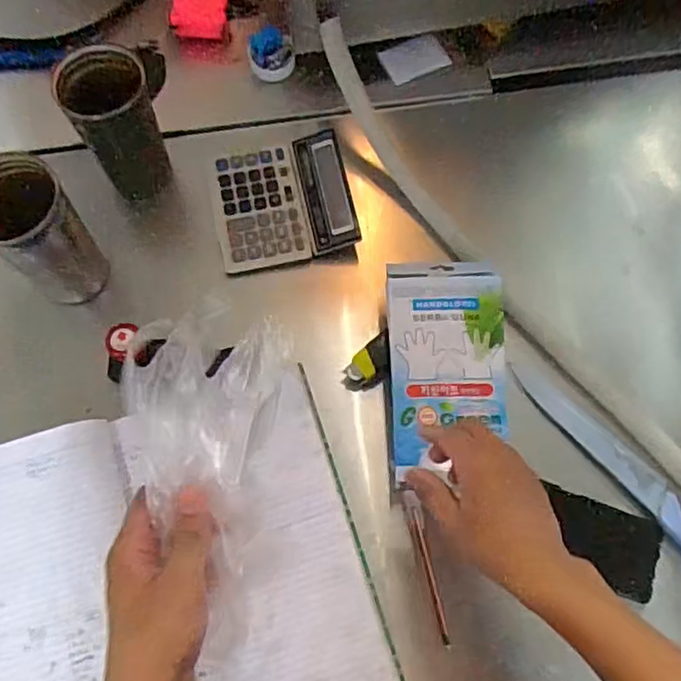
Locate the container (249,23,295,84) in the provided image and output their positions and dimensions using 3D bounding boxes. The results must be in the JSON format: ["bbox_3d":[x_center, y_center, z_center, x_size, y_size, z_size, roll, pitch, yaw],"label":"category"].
[{"bbox_3d":[-0.083,-0.339,0.762,0.054,0.037,0.050,0,71,-1],"label":"container"}]

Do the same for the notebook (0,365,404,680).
[{"bbox_3d":[-0.179,0.218,0.561,0.404,0.041,0.305,-15,72,-6],"label":"notebook"}]

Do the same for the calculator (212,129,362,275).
[{"bbox_3d":[-0.062,-0.157,0.703,0.145,0.025,0.146,-9,71,-4],"label":"calculator"}]

